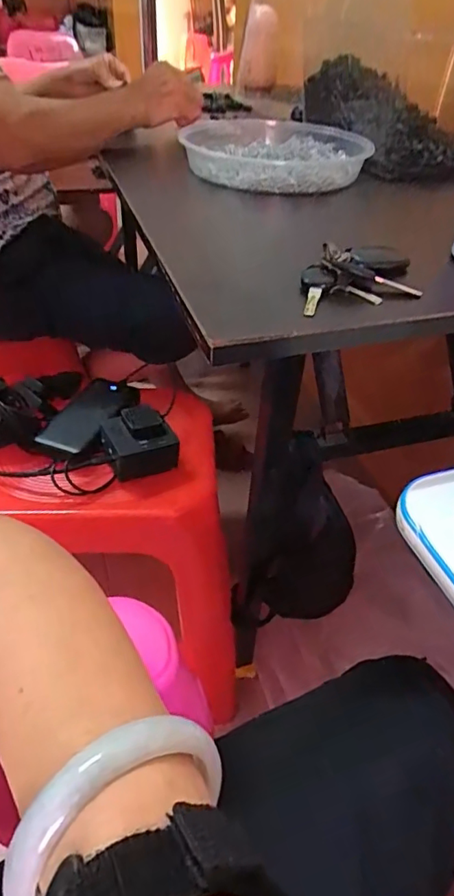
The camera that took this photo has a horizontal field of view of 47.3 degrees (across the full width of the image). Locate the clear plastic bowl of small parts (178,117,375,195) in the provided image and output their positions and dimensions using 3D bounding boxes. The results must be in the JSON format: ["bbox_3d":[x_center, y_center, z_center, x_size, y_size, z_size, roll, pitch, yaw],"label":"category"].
[{"bbox_3d":[0.052,-0.401,0.693,0.221,0.047,0.301,-4,42,-8],"label":"clear plastic bowl of small parts"}]

